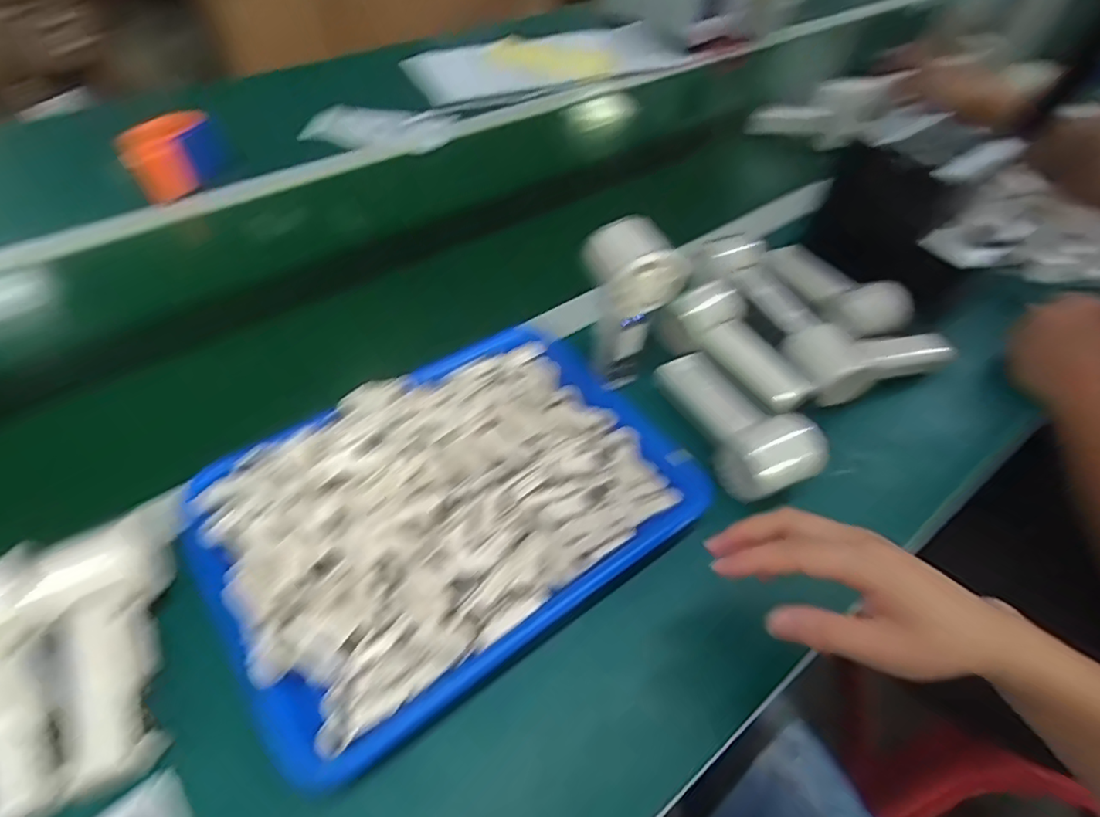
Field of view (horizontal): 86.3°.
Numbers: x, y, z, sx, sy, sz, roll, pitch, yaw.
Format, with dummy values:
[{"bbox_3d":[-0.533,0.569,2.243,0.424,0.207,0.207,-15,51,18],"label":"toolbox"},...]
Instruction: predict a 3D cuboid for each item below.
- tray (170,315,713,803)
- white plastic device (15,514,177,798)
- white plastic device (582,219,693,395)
[{"bbox_3d":[-0.073,0.058,0.443,0.335,0.039,0.247,-28,56,-25],"label":"tray"},{"bbox_3d":[-0.273,0.143,0.360,0.060,0.047,0.155,-20,54,-18],"label":"white plastic device"},{"bbox_3d":[0.064,-0.095,0.499,0.056,0.120,0.072,-16,53,-15],"label":"white plastic device"}]

